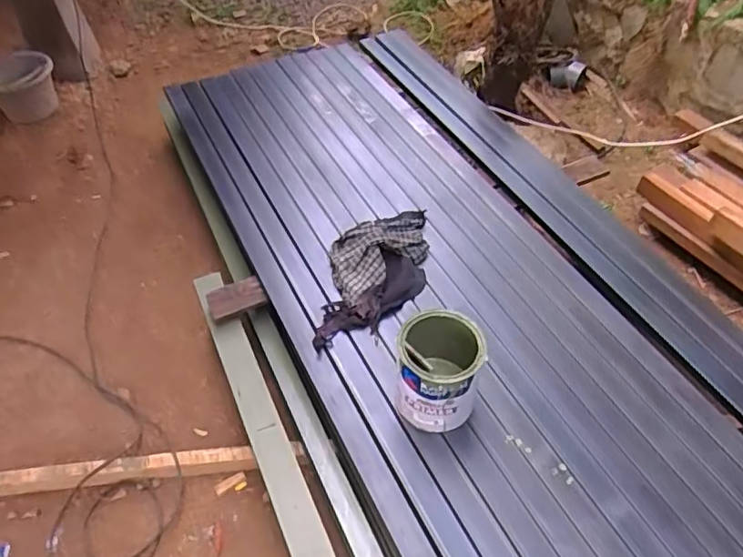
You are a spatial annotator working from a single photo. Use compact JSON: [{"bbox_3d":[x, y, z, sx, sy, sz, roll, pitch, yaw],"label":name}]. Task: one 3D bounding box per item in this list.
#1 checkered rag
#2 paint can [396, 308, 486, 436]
[{"bbox_3d":[0.011,-0.029,1.413,0.239,0.082,0.453,4,48,6],"label":"checkered rag"},{"bbox_3d":[0.133,0.187,1.140,0.154,0.191,0.158,0,51,0],"label":"paint can"}]

